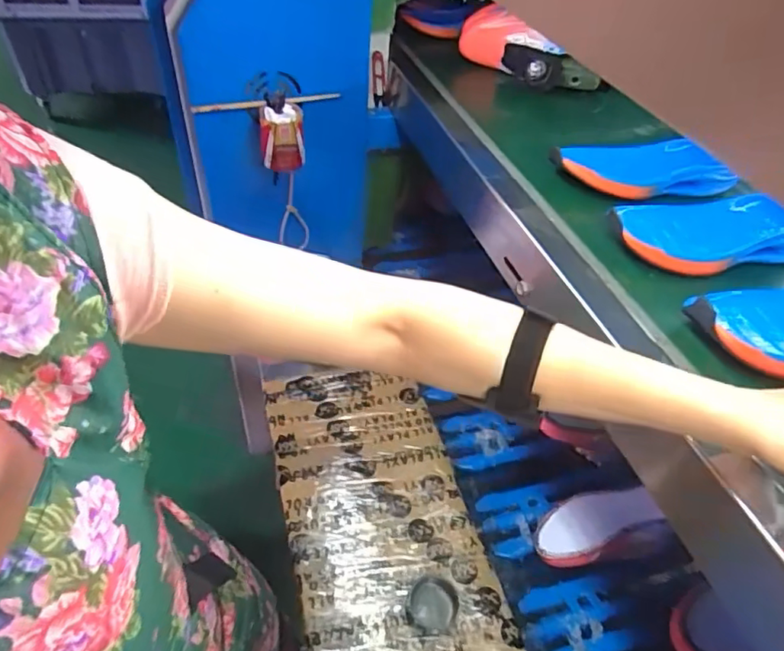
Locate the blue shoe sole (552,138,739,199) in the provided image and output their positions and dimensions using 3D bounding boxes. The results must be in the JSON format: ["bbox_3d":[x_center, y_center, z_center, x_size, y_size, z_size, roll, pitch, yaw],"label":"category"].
[{"bbox_3d":[0.302,-0.188,0.666,0.211,0.039,0.088,5,46,0],"label":"blue shoe sole"}]

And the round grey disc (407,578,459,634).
[{"bbox_3d":[0.049,0.333,0.664,0.056,0.014,0.056,2,46,-3],"label":"round grey disc"}]

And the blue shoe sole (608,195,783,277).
[{"bbox_3d":[0.334,-0.097,0.581,0.219,0.031,0.106,-2,47,-7],"label":"blue shoe sole"}]

